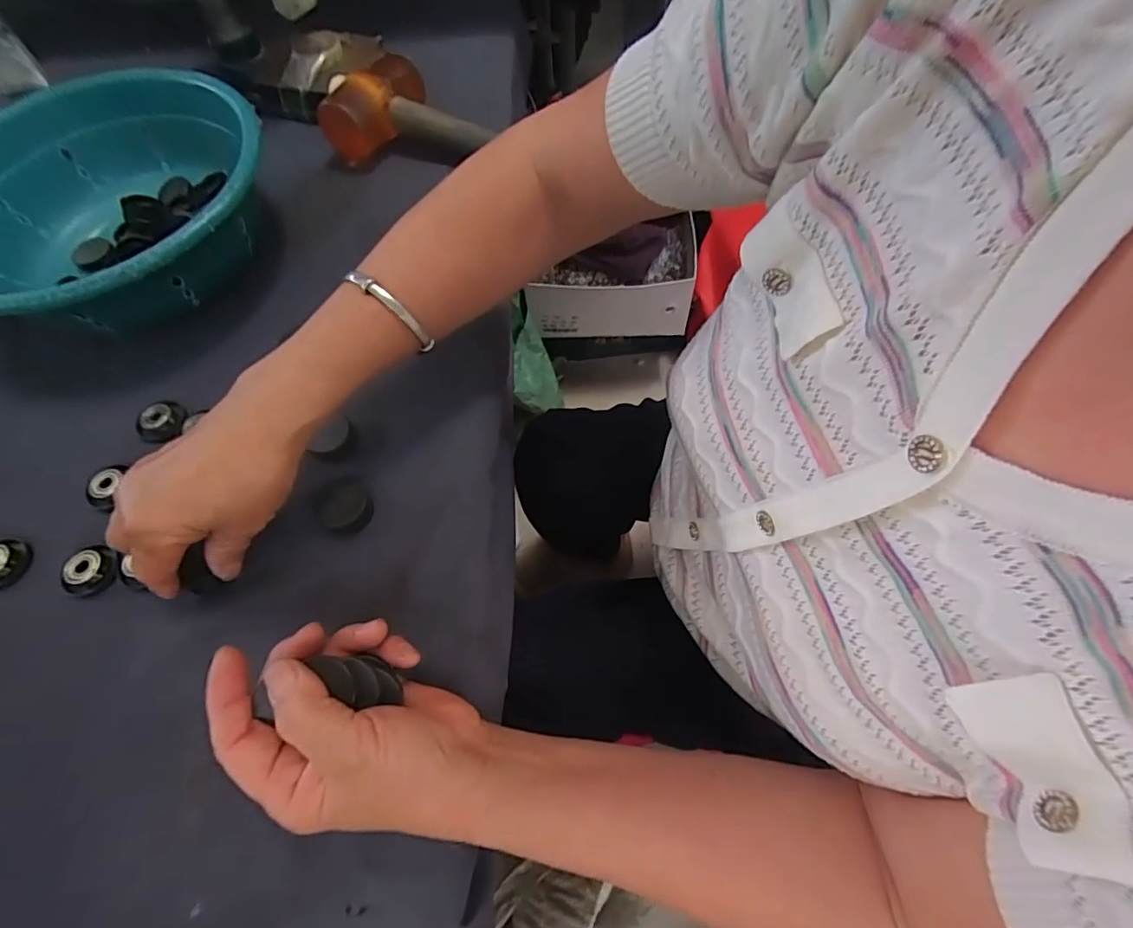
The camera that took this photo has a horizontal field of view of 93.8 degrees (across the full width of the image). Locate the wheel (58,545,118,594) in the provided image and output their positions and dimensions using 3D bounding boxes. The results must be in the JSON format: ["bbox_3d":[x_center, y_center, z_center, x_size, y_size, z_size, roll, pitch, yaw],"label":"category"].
[{"bbox_3d":[-0.300,0.067,0.334,0.026,0.011,0.030,10,63,8],"label":"wheel"}]

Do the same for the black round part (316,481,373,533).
[{"bbox_3d":[-0.145,0.026,0.344,0.030,0.016,0.035,-31,64,-13],"label":"black round part"}]

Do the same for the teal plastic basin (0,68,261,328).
[{"bbox_3d":[-0.370,-0.207,0.437,0.268,0.078,0.255,-1,61,2],"label":"teal plastic basin"}]

